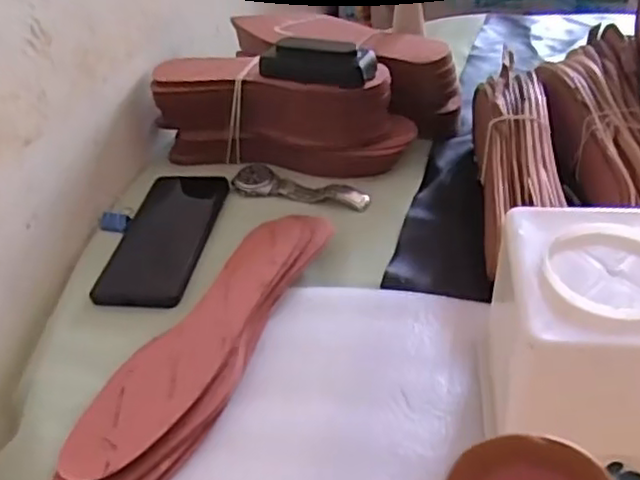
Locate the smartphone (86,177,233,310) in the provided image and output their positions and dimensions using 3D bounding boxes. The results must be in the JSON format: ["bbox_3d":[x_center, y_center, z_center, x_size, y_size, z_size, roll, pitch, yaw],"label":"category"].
[{"bbox_3d":[-0.138,-0.004,0.605,0.078,0.014,0.166,3,39,10],"label":"smartphone"}]

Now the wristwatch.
[{"bbox_3d":[-0.019,-0.049,0.635,0.134,0.012,0.034,10,41,19],"label":"wristwatch"}]

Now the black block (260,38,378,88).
[{"bbox_3d":[-0.004,-0.166,0.623,0.108,0.032,0.032,7,41,15],"label":"black block"}]

